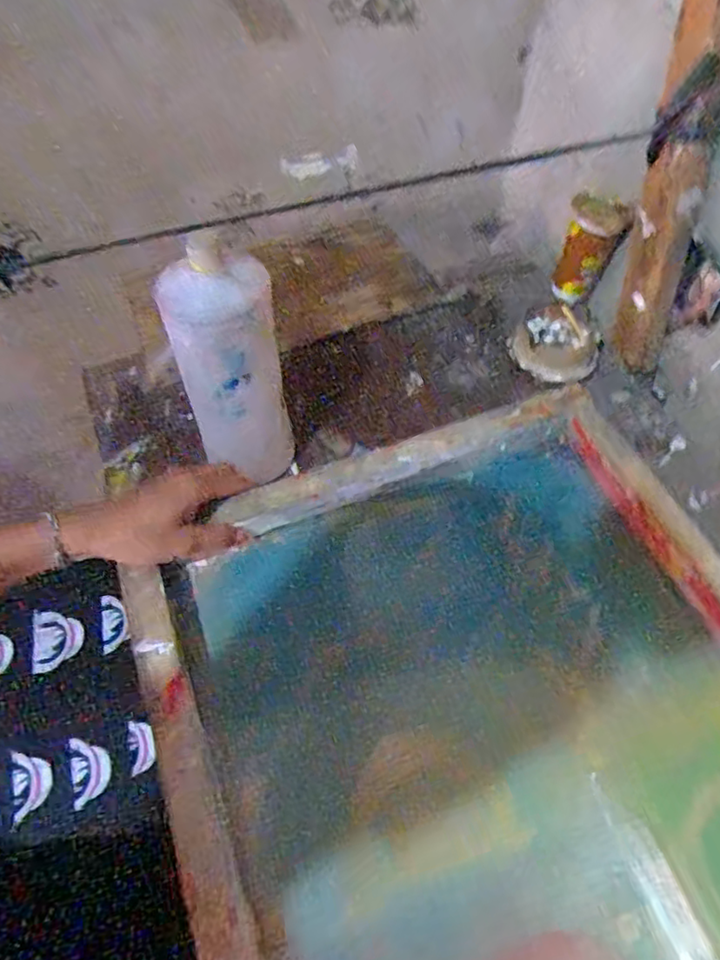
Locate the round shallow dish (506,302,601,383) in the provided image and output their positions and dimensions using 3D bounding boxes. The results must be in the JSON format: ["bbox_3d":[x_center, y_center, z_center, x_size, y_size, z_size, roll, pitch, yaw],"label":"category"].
[{"bbox_3d":[0.215,-0.152,0.684,0.089,0.033,0.085,0,55,0],"label":"round shallow dish"}]

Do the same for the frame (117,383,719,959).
[{"bbox_3d":[0.107,0.200,0.442,0.455,0.057,0.541,-18,57,-13],"label":"frame"}]

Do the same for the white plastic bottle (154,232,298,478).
[{"bbox_3d":[-0.105,-0.082,0.526,0.082,0.224,0.063,-3,55,-2],"label":"white plastic bottle"}]

